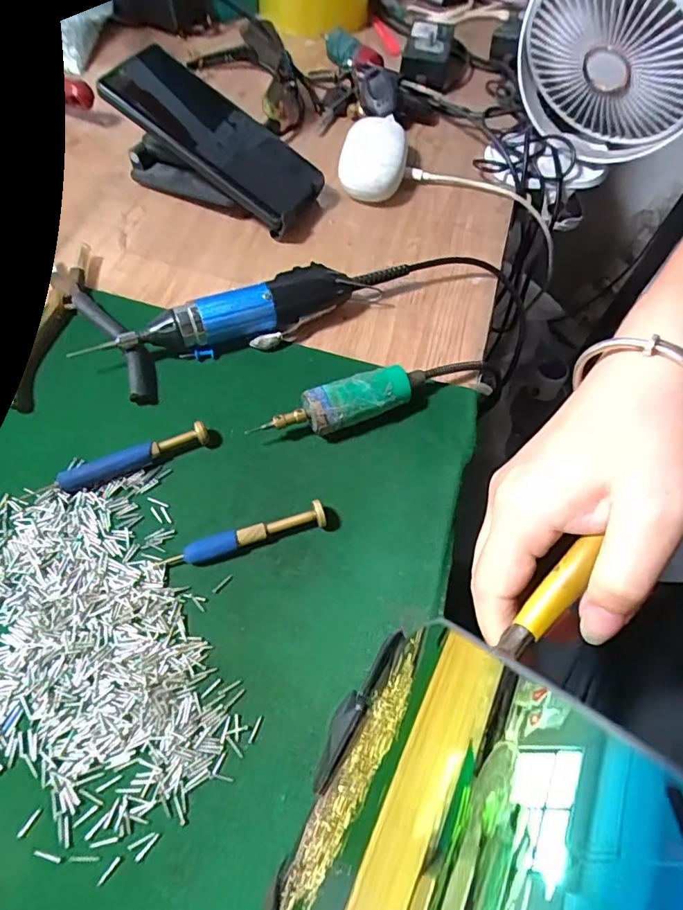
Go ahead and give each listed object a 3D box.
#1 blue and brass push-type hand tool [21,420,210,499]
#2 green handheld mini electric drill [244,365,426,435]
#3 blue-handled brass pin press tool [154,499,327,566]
[{"bbox_3d":[-0.130,0.005,0.309,0.105,0.015,0.010,-21,63,-14],"label":"blue and brass push-type hand tool"},{"bbox_3d":[0.003,-0.030,0.326,0.109,0.029,0.024,-23,64,-15],"label":"green handheld mini electric drill"},{"bbox_3d":[-0.053,0.046,0.289,0.091,0.015,0.012,-17,62,-12],"label":"blue-handled brass pin press tool"}]

